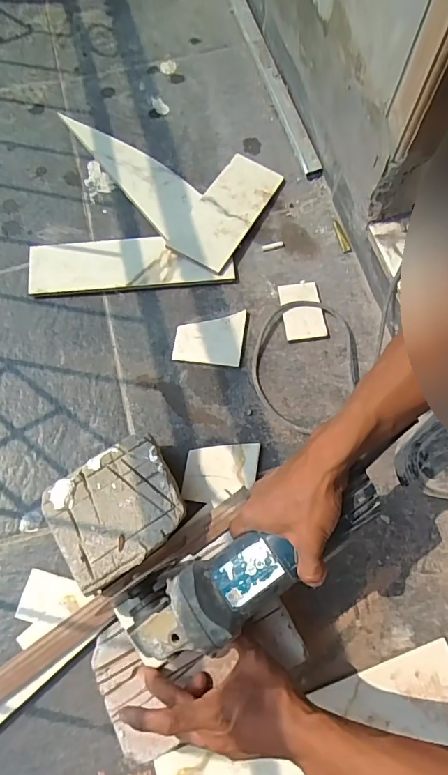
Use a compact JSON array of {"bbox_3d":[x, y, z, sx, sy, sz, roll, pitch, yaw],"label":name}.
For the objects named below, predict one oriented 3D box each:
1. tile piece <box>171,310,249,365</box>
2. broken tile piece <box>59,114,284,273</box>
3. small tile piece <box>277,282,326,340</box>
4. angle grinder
[{"bbox_3d":[-0.020,-0.074,0.641,0.095,0.012,0.082,5,70,3],"label":"tile piece"},{"bbox_3d":[-0.121,-0.346,0.736,0.386,0.024,0.207,28,73,11],"label":"broken tile piece"},{"bbox_3d":[0.114,-0.114,0.657,0.058,0.009,0.092,-8,70,-2],"label":"small tile piece"},{"bbox_3d":[0.030,0.173,0.426,0.256,0.091,0.078,-26,71,2],"label":"angle grinder"}]

